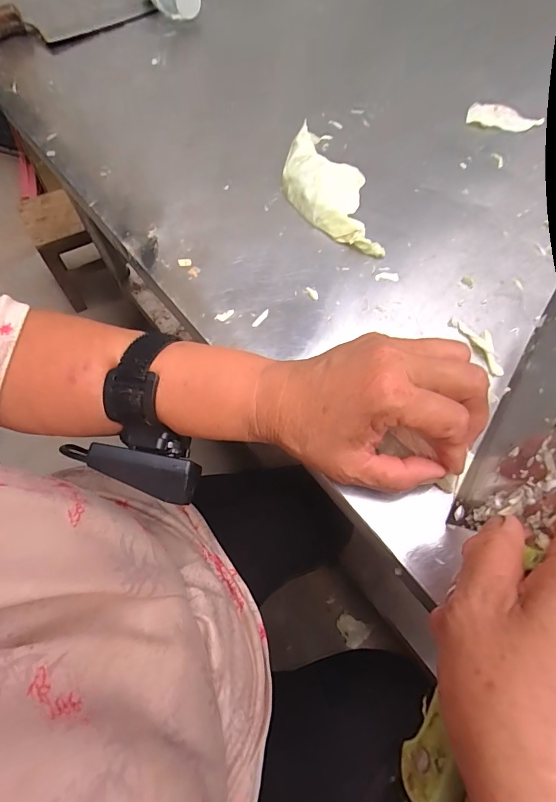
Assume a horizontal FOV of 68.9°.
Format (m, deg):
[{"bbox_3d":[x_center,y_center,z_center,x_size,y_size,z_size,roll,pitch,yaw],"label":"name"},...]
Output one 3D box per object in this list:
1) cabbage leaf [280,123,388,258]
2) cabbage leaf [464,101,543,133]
[{"bbox_3d":[0.041,-0.201,0.375,0.064,0.026,0.172,-10,64,-8],"label":"cabbage leaf"},{"bbox_3d":[0.256,-0.323,0.461,0.081,0.010,0.033,12,63,3],"label":"cabbage leaf"}]

